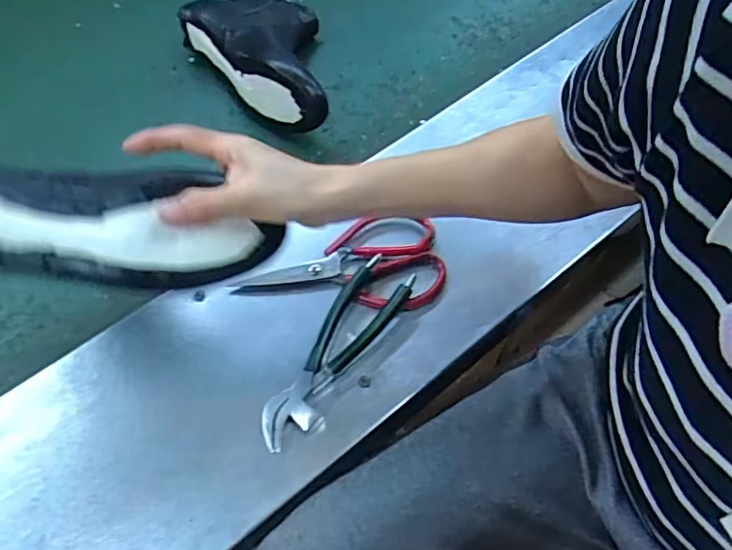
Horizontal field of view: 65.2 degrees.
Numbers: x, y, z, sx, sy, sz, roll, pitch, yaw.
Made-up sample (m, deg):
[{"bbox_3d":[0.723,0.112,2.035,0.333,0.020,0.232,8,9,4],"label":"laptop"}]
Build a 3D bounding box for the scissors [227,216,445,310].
[{"bbox_3d":[-0.026,-0.007,0.552,0.195,0.015,0.092,-5,74,-2],"label":"scissors"}]

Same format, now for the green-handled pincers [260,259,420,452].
[{"bbox_3d":[-0.030,0.065,0.509,0.051,0.028,0.191,33,65,20],"label":"green-handled pincers"}]

